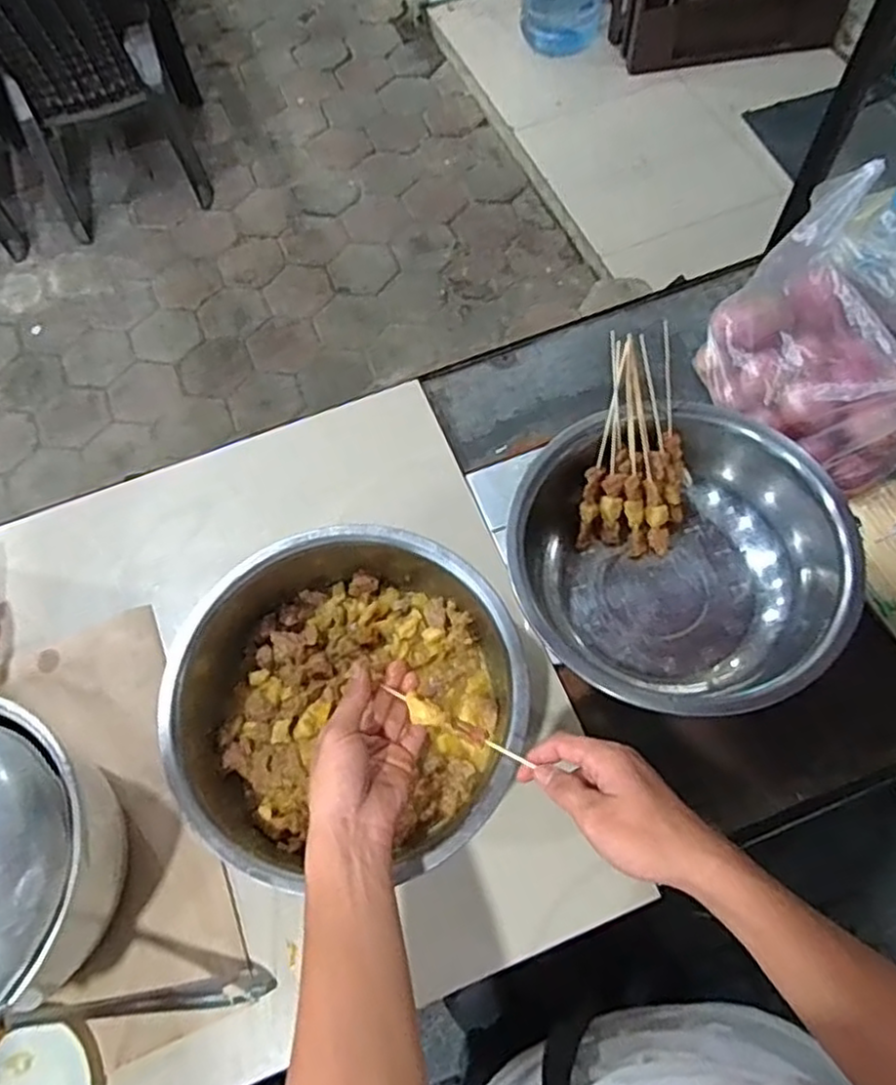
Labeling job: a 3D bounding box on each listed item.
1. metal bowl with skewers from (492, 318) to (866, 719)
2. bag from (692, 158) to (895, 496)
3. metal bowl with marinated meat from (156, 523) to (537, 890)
[{"bbox_3d":[0.203,0.017,0.654,0.288,0.142,0.281,-1,66,2],"label":"metal bowl with skewers"},{"bbox_3d":[0.378,-0.199,0.682,0.130,0.215,0.239,-35,69,-12],"label":"bag"},{"bbox_3d":[-0.080,0.144,0.627,0.286,0.116,0.289,-1,66,2],"label":"metal bowl with marinated meat"}]

